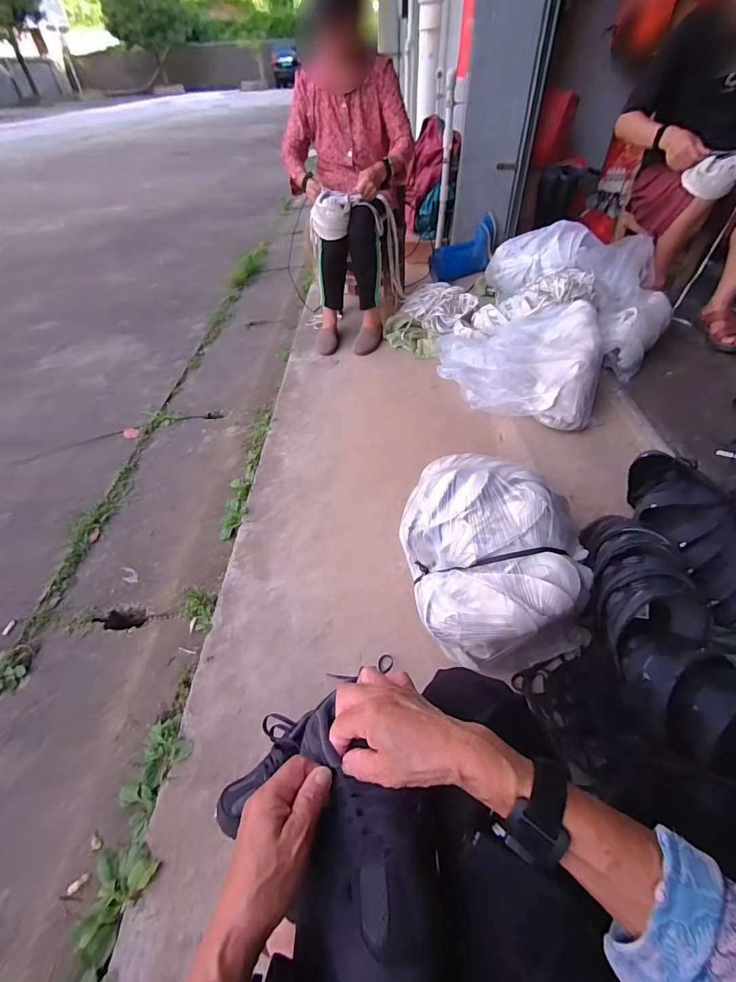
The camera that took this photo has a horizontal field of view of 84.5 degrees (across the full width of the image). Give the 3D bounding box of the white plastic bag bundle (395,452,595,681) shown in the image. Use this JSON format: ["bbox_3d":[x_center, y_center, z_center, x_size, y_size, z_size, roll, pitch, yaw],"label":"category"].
[{"bbox_3d":[0.231,0.126,0.762,0.301,0.266,0.332,-9,47,-5],"label":"white plastic bag bundle"}]

